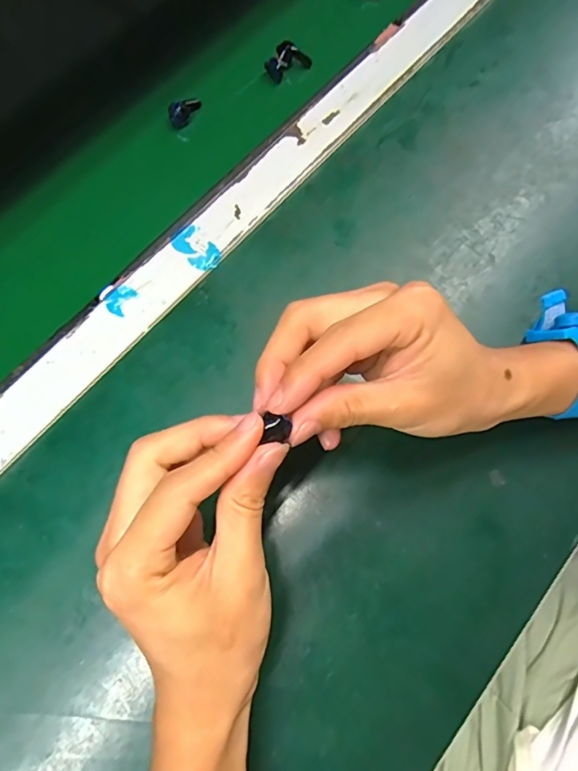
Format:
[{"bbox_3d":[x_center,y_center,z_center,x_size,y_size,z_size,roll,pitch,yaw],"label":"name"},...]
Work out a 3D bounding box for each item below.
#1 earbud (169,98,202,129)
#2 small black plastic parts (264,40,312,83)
[{"bbox_3d":[-0.082,-0.218,0.400,0.030,0.014,0.014,-39,75,-11],"label":"earbud"},{"bbox_3d":[-0.003,-0.269,0.417,0.039,0.018,0.020,-38,75,-11],"label":"small black plastic parts"}]

